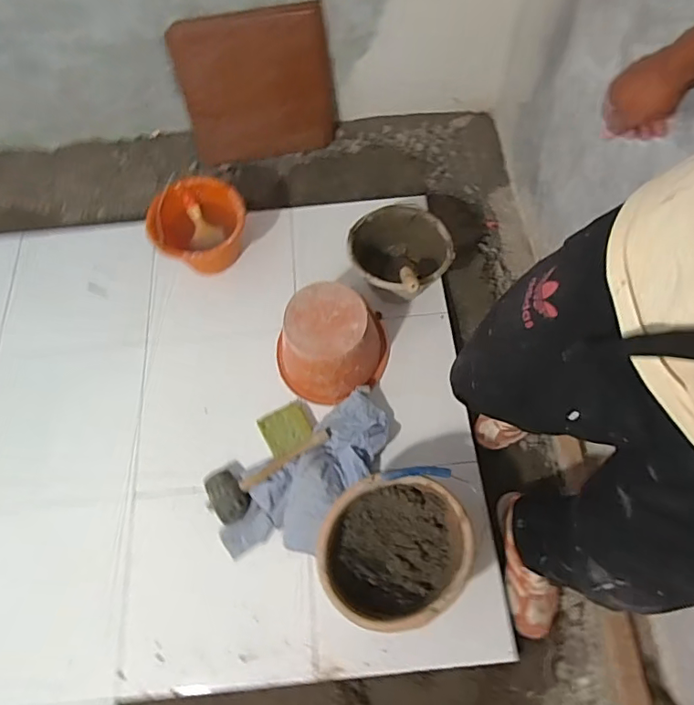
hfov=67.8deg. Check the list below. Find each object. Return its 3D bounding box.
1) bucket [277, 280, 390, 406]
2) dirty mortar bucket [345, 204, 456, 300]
[{"bbox_3d":[-0.038,-0.021,1.223,0.267,0.200,0.220,0,63,3],"label":"bucket"},{"bbox_3d":[0.130,-0.244,1.334,0.247,0.183,0.236,-1,65,2],"label":"dirty mortar bucket"}]

